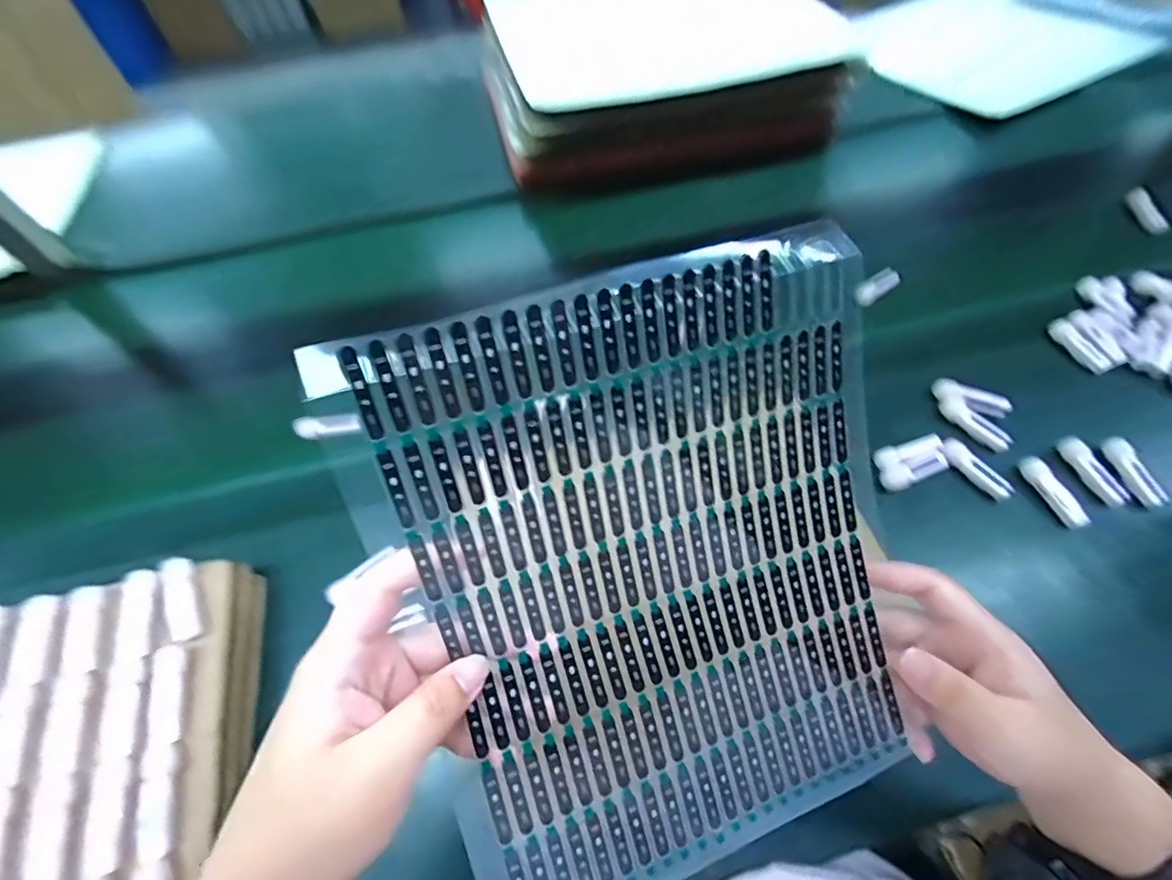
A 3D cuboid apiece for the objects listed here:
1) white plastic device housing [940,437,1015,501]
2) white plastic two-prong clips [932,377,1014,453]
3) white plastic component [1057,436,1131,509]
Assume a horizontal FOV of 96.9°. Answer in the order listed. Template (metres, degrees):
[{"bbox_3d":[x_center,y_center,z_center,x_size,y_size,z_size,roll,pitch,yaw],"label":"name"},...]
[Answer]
[{"bbox_3d":[0.366,0.027,0.487,0.016,0.018,0.068,-34,62,-17],"label":"white plastic device housing"},{"bbox_3d":[0.388,-0.030,0.521,0.080,0.022,0.046,32,64,21],"label":"white plastic two-prong clips"},{"bbox_3d":[0.473,0.028,0.482,0.019,0.021,0.070,-26,74,-13],"label":"white plastic component"}]

